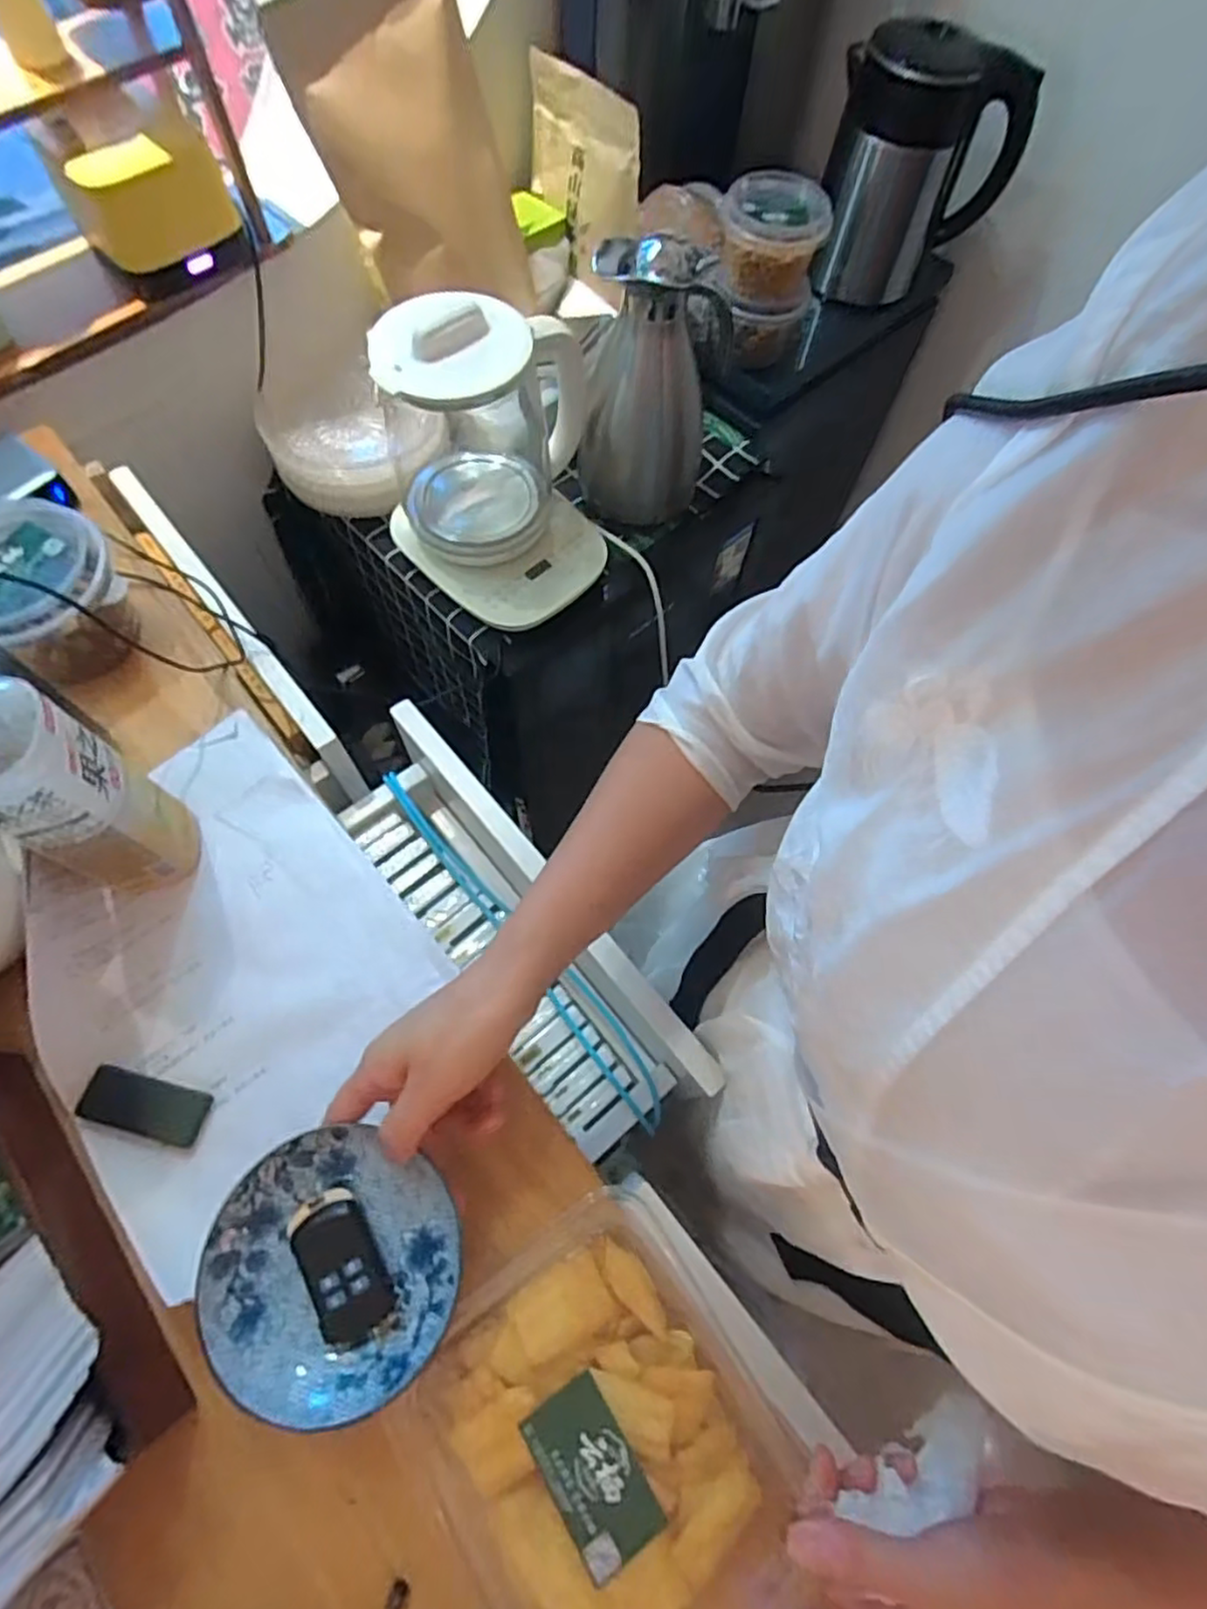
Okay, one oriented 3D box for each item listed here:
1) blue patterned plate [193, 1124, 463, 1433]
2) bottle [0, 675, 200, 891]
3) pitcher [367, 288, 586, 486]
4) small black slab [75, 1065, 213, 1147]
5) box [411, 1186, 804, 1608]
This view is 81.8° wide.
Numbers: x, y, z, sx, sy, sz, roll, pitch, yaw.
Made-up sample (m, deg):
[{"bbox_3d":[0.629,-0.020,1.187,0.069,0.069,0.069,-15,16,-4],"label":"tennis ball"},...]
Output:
[{"bbox_3d":[-0.131,0.225,0.339,0.114,0.022,0.114,1,66,-3],"label":"blue patterned plate"},{"bbox_3d":[-0.299,-0.012,0.373,0.076,0.198,0.064,27,67,9],"label":"bottle"},{"bbox_3d":[-0.112,-0.368,0.659,0.196,0.183,0.134,-5,66,-6],"label":"pitcher"},{"bbox_3d":[-0.264,0.173,0.401,0.070,0.007,0.029,14,66,3],"label":"small black slab"},{"bbox_3d":[-0.002,0.308,0.337,0.150,0.033,0.178,-32,72,-16],"label":"box"}]

